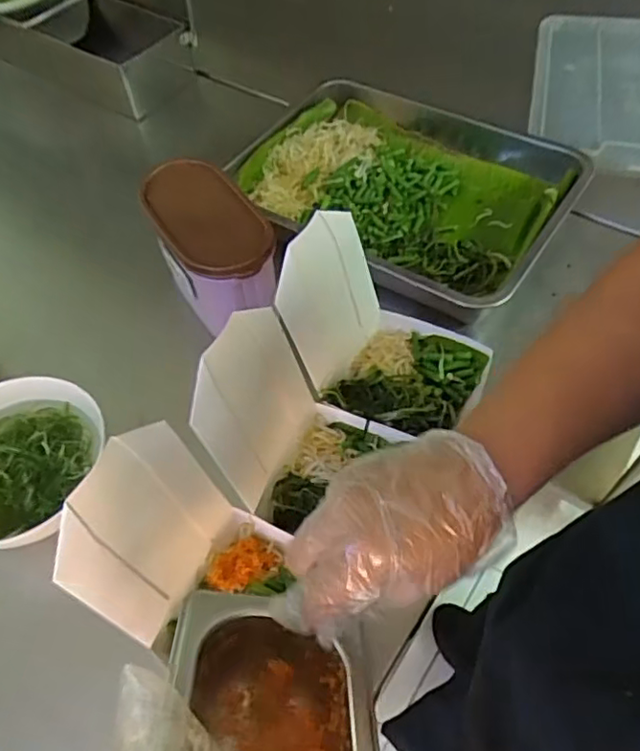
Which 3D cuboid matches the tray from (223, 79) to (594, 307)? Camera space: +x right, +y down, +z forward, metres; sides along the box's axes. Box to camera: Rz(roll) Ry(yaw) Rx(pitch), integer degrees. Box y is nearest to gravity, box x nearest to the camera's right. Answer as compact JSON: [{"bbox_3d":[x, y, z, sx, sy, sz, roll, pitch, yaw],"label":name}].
[{"bbox_3d":[0.097,-0.226,0.738,0.376,0.073,0.291,28,59,22],"label":"tray"}]

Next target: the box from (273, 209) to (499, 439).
[{"bbox_3d":[0.068,-0.044,0.540,0.169,0.162,0.131,18,56,16],"label":"box"}]

